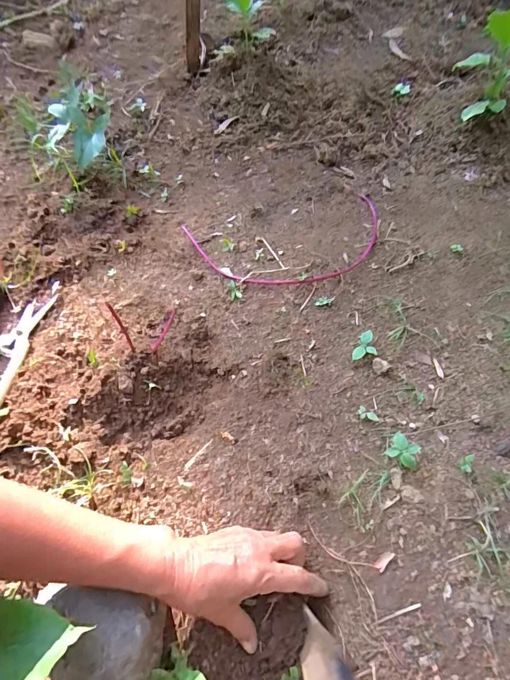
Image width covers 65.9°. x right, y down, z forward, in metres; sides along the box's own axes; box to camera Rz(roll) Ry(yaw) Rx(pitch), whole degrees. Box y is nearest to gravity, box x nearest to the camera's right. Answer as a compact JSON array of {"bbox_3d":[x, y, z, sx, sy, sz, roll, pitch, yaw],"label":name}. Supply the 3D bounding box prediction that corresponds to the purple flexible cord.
[{"bbox_3d":[0.051,-0.138,0.562,0.288,0.004,0.143,-12,64,-4],"label":"purple flexible cord"}]

